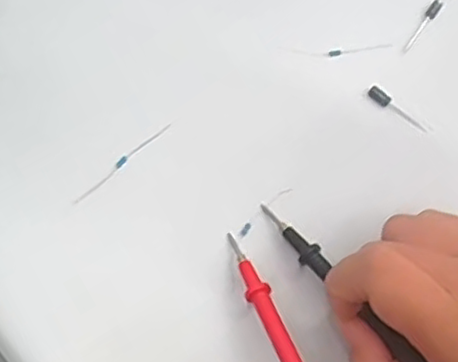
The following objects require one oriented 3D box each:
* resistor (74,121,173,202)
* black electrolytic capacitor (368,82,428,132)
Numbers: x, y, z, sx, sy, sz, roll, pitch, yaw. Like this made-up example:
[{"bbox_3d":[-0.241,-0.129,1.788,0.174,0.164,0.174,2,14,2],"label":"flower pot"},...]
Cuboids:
[{"bbox_3d":[-0.050,-0.009,0.313,0.058,0.004,0.004,-41,78,-12],"label":"resistor"},{"bbox_3d":[0.081,-0.034,0.321,0.034,0.004,0.007,42,77,10],"label":"black electrolytic capacitor"}]

